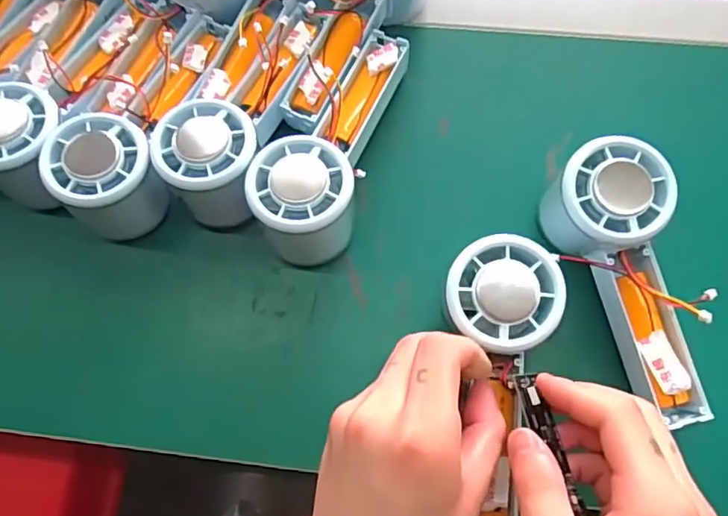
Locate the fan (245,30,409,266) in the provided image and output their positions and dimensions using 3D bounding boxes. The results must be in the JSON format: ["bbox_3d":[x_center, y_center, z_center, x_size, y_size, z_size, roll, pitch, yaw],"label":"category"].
[{"bbox_3d":[-0.017,-0.074,0.334,0.057,0.055,0.152,20,74,9],"label":"fan"}]

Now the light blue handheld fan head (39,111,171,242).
[{"bbox_3d":[-0.147,-0.045,0.334,0.055,0.063,0.054,-1,72,2],"label":"light blue handheld fan head"}]

